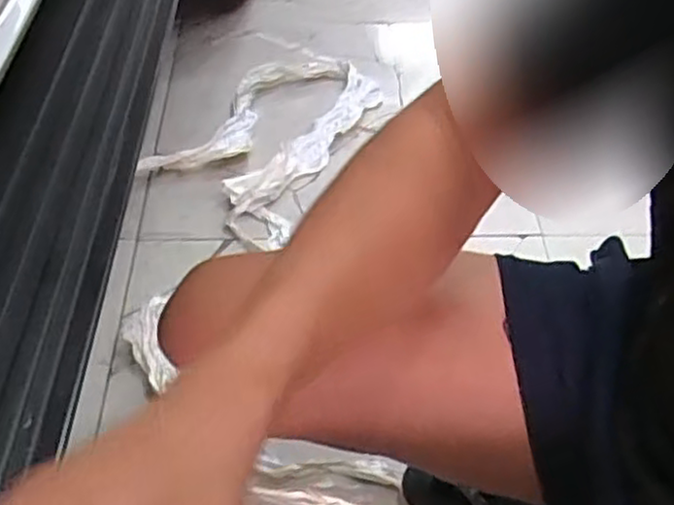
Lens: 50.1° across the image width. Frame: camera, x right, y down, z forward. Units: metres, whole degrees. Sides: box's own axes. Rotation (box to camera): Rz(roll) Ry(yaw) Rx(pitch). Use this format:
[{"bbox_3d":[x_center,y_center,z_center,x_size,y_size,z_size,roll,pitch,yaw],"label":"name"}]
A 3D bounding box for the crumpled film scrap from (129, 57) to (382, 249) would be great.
[{"bbox_3d":[-0.091,-0.209,1.205,0.241,0.039,0.449,23,51,19],"label":"crumpled film scrap"}]

